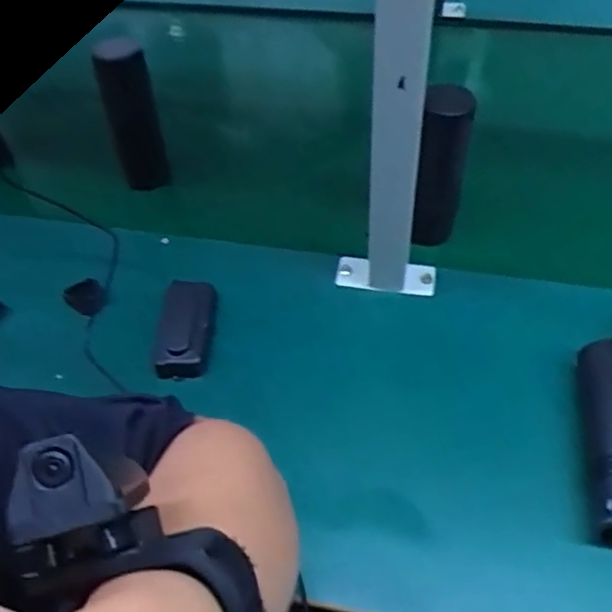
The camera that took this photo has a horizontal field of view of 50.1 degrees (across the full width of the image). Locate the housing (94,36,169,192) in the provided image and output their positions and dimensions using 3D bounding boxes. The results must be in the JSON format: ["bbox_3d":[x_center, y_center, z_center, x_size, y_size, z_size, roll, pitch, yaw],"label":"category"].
[{"bbox_3d":[-0.196,-0.211,0.744,0.056,0.190,0.046,-19,53,-12],"label":"housing"}]

